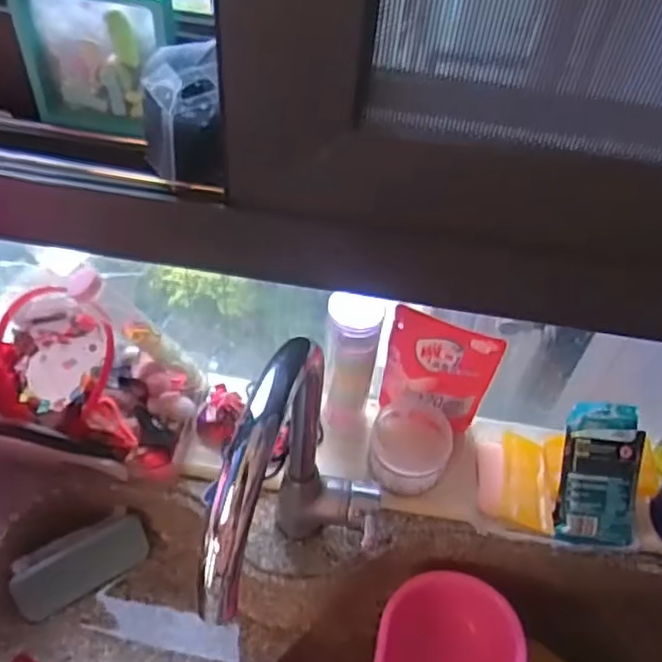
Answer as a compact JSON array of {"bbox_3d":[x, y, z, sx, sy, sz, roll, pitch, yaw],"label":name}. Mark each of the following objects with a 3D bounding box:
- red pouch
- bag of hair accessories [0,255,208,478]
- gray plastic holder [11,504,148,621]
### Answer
[{"bbox_3d":[0.108,0.045,0.700,0.109,0.139,0.023,21,50,11],"label":"red pouch"},{"bbox_3d":[-0.247,0.022,0.674,0.221,0.157,0.134,15,50,7],"label":"bag of hair accessories"},{"bbox_3d":[-0.266,0.247,0.715,0.136,0.065,0.031,-33,26,-34],"label":"gray plastic holder"}]

